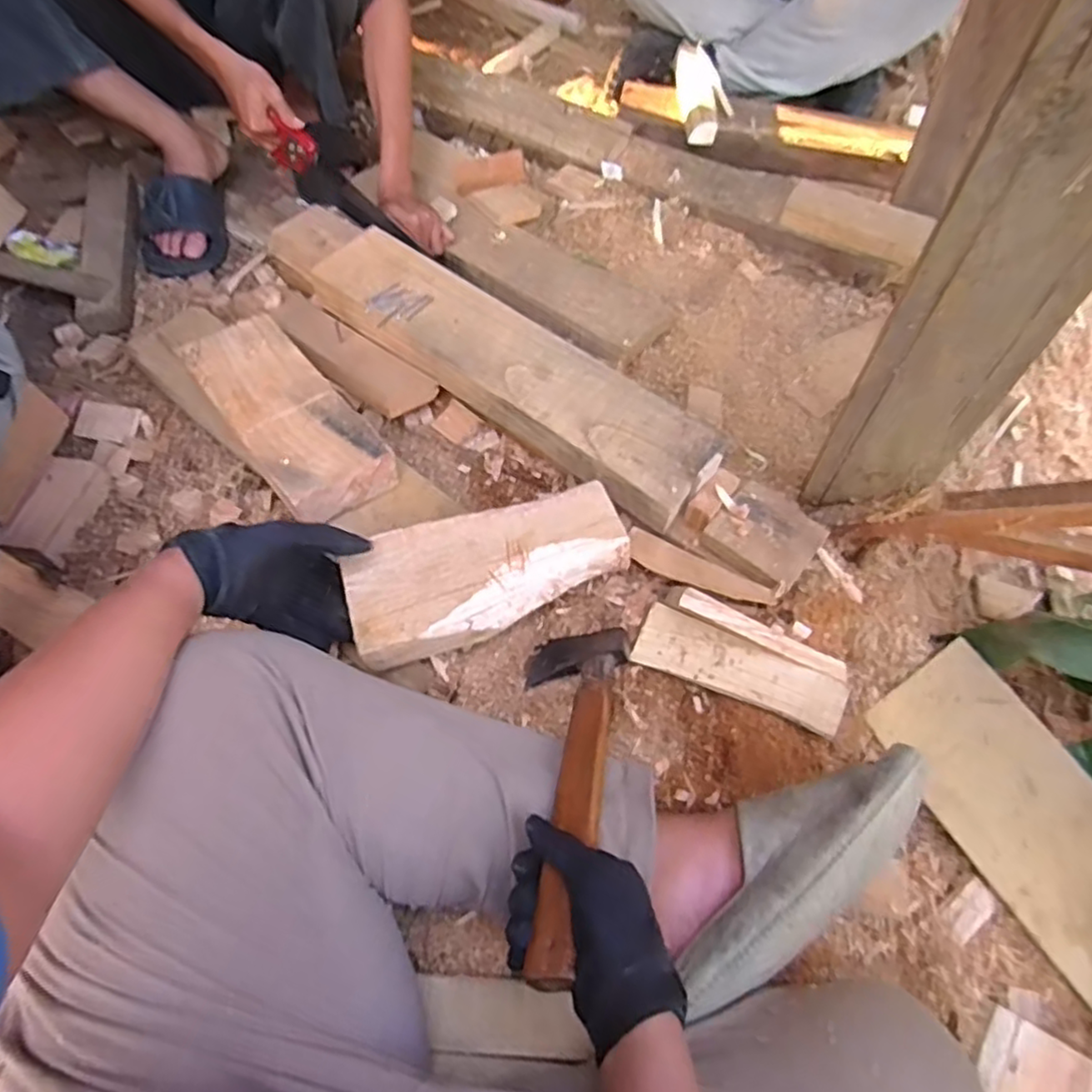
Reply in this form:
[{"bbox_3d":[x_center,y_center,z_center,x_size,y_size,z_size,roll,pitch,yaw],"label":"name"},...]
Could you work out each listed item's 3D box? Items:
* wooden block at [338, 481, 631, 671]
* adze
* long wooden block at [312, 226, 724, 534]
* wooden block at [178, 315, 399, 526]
[{"bbox_3d":[-0.059,0.023,0.673,0.275,0.064,0.119,-21,61,-13],"label":"wooden block"},{"bbox_3d":[0.018,0.194,0.569,0.091,0.055,0.321,7,37,3],"label":"adze"},{"bbox_3d":[-0.055,-0.219,0.794,0.562,0.058,0.131,36,64,18],"label":"long wooden block"},{"bbox_3d":[-0.306,-0.152,0.763,0.126,0.054,0.290,-36,66,-21],"label":"wooden block"}]

